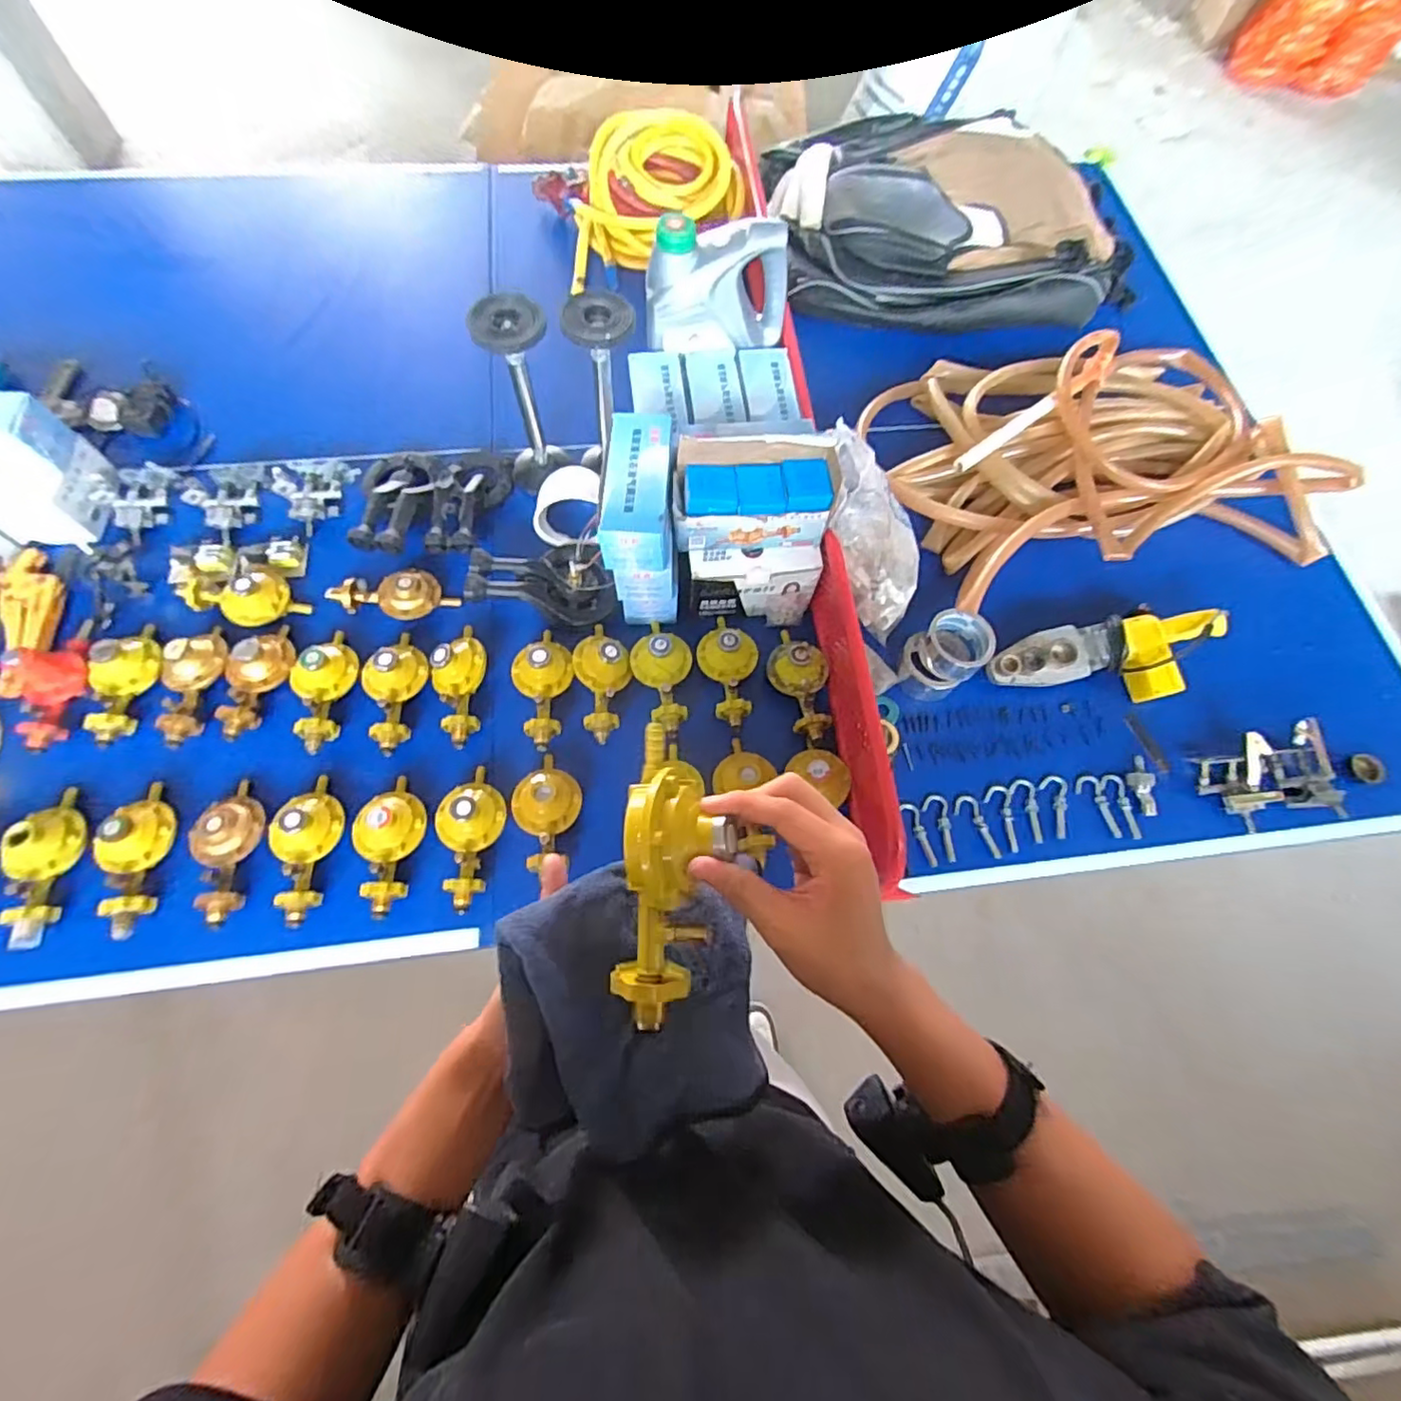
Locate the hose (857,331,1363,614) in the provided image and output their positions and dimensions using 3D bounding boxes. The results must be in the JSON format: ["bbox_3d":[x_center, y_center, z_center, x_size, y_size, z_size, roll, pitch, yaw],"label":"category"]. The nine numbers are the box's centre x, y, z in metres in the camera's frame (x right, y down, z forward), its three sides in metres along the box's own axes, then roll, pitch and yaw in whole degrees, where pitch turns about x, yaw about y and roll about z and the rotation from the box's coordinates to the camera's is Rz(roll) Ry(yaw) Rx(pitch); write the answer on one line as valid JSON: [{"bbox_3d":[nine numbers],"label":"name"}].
[{"bbox_3d":[0.623,-0.402,1.001,0.630,0.091,0.439,-13,69,-8],"label":"hose"}]

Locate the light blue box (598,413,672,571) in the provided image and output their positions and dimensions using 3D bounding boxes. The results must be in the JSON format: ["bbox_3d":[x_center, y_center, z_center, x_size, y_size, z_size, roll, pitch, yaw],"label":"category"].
[{"bbox_3d":[-0.077,-0.262,0.781,0.078,0.066,0.187,2,65,-1],"label":"light blue box"}]

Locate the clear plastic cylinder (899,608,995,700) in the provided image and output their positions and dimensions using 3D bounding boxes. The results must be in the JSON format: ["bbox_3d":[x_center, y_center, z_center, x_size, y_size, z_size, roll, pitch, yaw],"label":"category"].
[{"bbox_3d":[0.341,-0.063,0.875,0.112,0.088,0.088,-31,72,-14],"label":"clear plastic cylinder"}]

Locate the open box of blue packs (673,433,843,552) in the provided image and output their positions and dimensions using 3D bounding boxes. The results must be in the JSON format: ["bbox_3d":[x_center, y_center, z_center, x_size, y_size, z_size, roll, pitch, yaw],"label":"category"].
[{"bbox_3d":[0.071,-0.266,0.794,0.201,0.139,0.086,-2,65,-3],"label":"open box of blue packs"}]

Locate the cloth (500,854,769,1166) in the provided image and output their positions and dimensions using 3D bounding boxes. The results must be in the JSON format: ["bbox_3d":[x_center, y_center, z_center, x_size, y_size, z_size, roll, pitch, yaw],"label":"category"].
[{"bbox_3d":[-0.041,0.186,0.385,0.148,0.053,0.156,-6,68,-5],"label":"cloth"}]

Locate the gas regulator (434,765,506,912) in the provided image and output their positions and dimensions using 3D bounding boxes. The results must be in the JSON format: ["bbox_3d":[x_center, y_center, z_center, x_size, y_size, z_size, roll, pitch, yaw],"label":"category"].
[{"bbox_3d":[-0.283,0.164,0.768,0.080,0.060,0.170,-1,68,-3],"label":"gas regulator"}]

